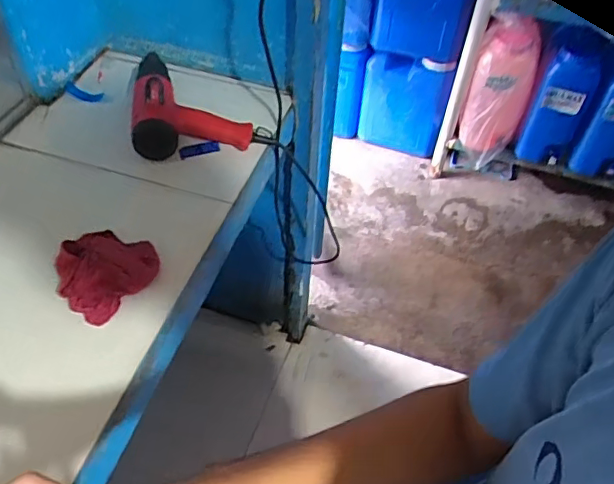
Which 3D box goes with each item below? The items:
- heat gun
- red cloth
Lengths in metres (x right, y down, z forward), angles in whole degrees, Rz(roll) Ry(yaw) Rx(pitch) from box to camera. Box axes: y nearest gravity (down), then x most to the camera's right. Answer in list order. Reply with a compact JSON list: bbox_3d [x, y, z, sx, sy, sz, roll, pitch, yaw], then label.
[{"bbox_3d":[-0.200,-0.269,1.003,0.227,0.081,0.282,-9,50,-11],"label":"heat gun"},{"bbox_3d":[-0.270,0.031,0.746,0.118,0.047,0.128,36,56,25],"label":"red cloth"}]

